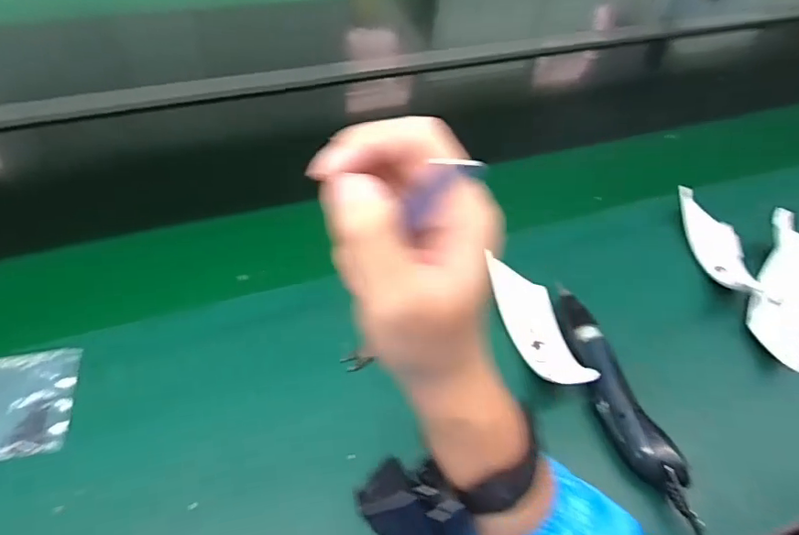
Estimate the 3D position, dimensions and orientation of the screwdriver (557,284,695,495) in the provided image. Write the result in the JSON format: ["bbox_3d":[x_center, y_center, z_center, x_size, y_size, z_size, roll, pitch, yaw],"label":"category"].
[{"bbox_3d":[0.205,0.111,0.520,0.039,0.031,0.212,-11,52,-13],"label":"screwdriver"}]

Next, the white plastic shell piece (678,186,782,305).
[{"bbox_3d":[0.398,-0.026,0.671,0.065,0.035,0.176,-10,52,-13],"label":"white plastic shell piece"}]

